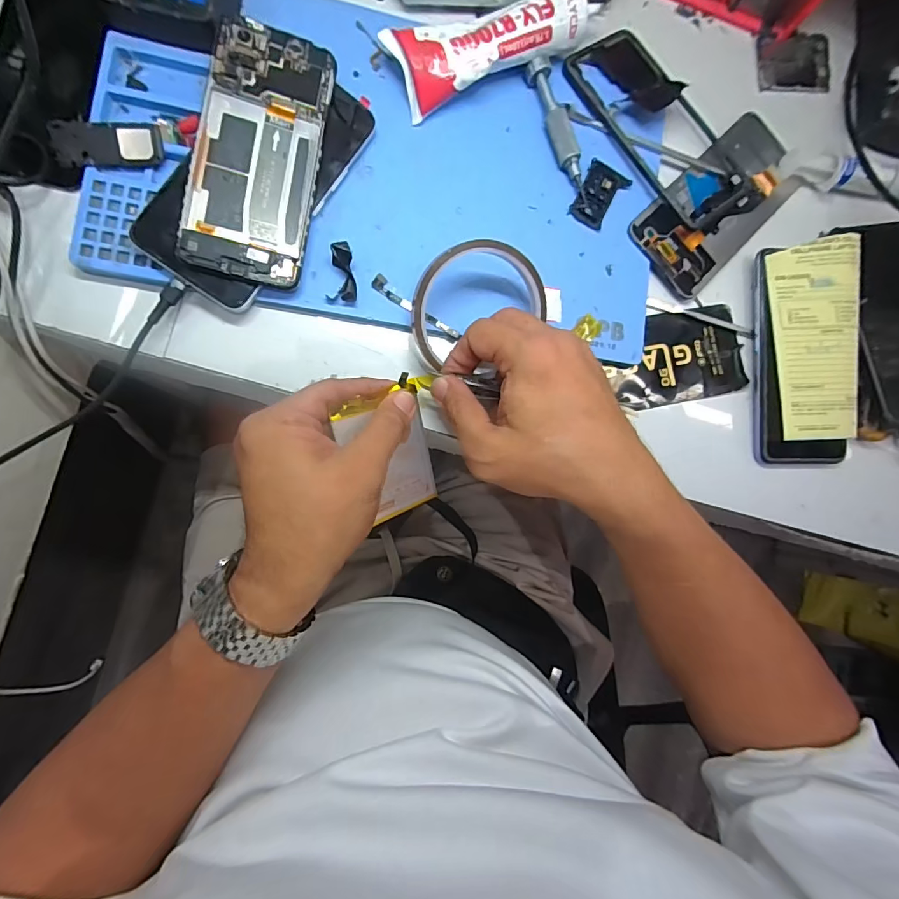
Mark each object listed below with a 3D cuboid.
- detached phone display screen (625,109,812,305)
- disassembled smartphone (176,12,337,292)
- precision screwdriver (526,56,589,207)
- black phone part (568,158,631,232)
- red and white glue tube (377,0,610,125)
[{"bbox_3d":[0.213,-0.191,0.346,0.160,0.013,0.075,-44,92,-7],"label":"detached phone display screen"},{"bbox_3d":[-0.119,-0.185,0.281,0.071,0.006,0.157,10,89,-13],"label":"disassembled smartphone"},{"bbox_3d":[0.080,-0.229,0.323,0.017,0.014,0.101,-21,89,-7],"label":"precision screwdriver"},{"bbox_3d":[0.110,-0.186,0.330,0.030,0.004,0.046,28,84,-4],"label":"black phone part"},{"bbox_3d":[0.032,-0.281,0.311,0.143,0.031,0.046,-24,89,-7],"label":"red and white glue tube"}]

